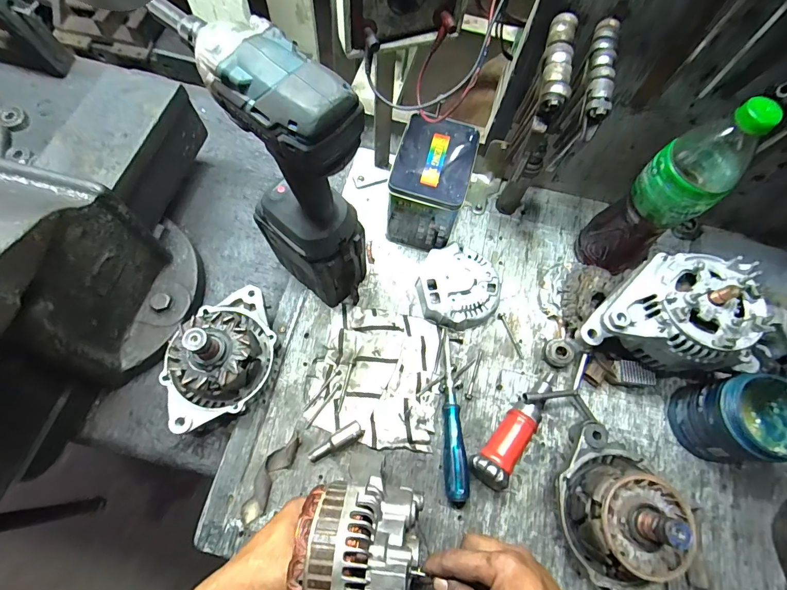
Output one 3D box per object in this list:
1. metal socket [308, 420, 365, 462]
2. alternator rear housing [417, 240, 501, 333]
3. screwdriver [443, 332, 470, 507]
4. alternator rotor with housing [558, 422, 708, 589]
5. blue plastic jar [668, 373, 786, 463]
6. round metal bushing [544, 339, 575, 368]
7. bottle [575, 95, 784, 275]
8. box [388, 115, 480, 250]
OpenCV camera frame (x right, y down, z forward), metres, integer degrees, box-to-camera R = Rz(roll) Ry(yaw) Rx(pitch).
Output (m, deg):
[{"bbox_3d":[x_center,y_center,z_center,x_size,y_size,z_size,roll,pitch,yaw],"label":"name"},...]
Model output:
[{"bbox_3d":[-0.067,0.174,0.467,0.067,0.018,0.018,-32,73,-14],"label":"metal socket"},{"bbox_3d":[0.089,-0.010,0.541,0.112,0.038,0.113,20,69,5],"label":"alternator rear housing"},{"bbox_3d":[0.075,0.144,0.485,0.029,0.024,0.203,4,68,-1],"label":"screwdriver"},{"bbox_3d":[0.233,0.224,0.399,0.127,0.144,0.139,29,70,8],"label":"alternator rotor with housing"},{"bbox_3d":[0.398,0.143,0.464,0.093,0.101,0.086,1,68,-3],"label":"blue plastic jar"},{"bbox_3d":[0.216,0.077,0.522,0.032,0.024,0.035,1,68,-3],"label":"round metal bushing"},{"bbox_3d":[0.307,-0.102,0.464,0.073,0.273,0.062,1,68,-3],"label":"bottle"},{"bbox_3d":[0.049,-0.145,0.542,0.088,0.128,0.123,14,68,3],"label":"box"}]

